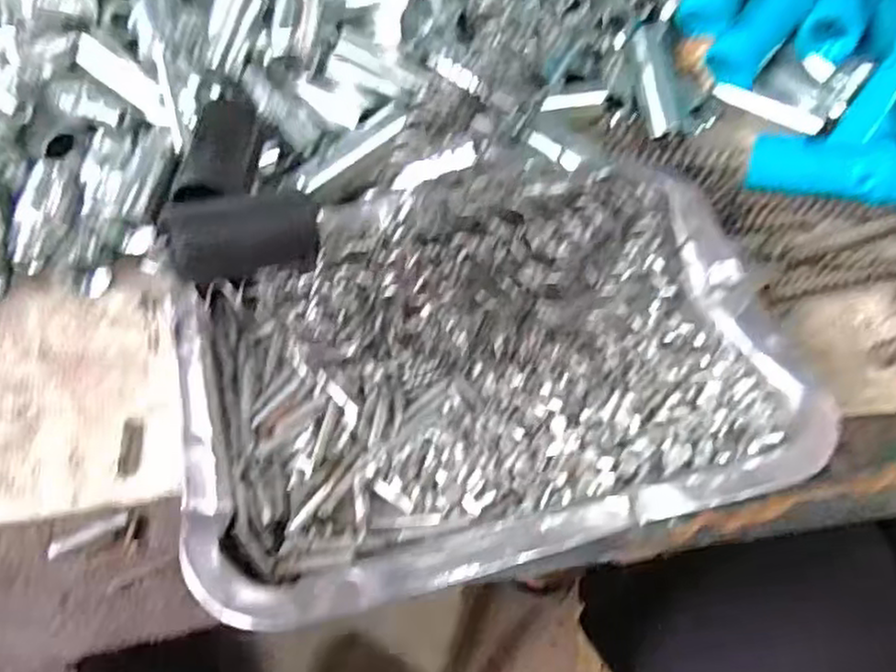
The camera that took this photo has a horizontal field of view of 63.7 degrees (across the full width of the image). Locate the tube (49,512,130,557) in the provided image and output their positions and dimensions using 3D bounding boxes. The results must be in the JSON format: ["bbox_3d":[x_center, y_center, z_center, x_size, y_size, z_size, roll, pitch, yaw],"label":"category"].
[{"bbox_3d":[-0.140,0.078,0.282,0.029,0.004,0.007,-24,60,-17],"label":"tube"}]

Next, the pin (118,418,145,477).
[{"bbox_3d":[-0.135,0.046,0.306,0.010,0.004,0.027,-6,57,-6],"label":"pin"}]

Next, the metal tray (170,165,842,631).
[{"bbox_3d":[0.014,0.007,0.315,0.249,0.036,0.182,-13,58,-11],"label":"metal tray"}]

